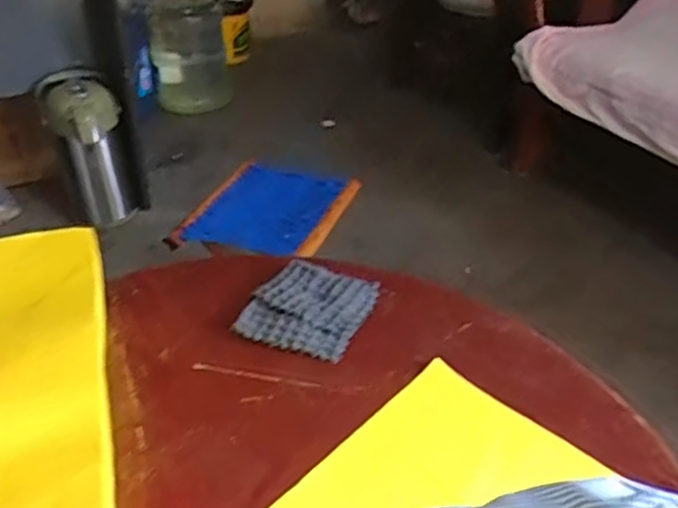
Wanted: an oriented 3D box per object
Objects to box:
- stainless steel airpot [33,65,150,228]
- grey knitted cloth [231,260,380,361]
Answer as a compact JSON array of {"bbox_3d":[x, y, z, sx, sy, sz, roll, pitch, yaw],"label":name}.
[{"bbox_3d":[-0.627,-0.274,1.691,0.207,0.349,0.180,-14,37,-20],"label":"stainless steel airpot"},{"bbox_3d":[-0.031,0.055,0.695,0.117,0.017,0.121,15,37,20],"label":"grey knitted cloth"}]

